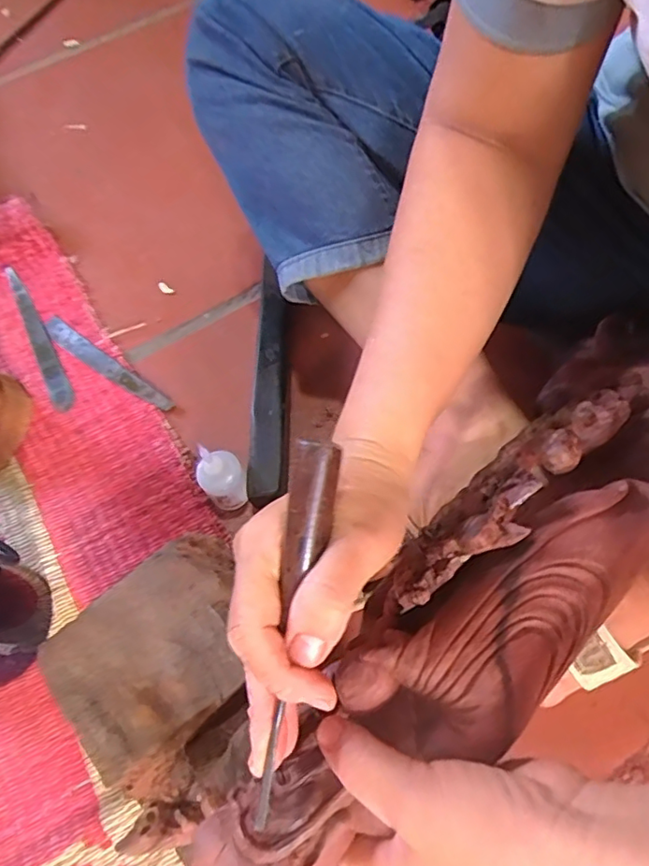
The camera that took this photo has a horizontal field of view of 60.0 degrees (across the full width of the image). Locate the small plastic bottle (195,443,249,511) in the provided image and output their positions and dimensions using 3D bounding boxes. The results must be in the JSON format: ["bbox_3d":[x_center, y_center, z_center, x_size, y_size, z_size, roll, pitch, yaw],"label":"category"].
[{"bbox_3d":[-0.083,0.035,0.448,0.035,0.084,0.028,-19,64,-6],"label":"small plastic bottle"}]

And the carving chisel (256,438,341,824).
[{"bbox_3d":[-0.015,0.083,0.229,0.017,0.012,0.163,10,95,9],"label":"carving chisel"}]

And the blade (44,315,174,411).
[{"bbox_3d":[-0.214,-0.066,0.547,0.164,0.009,0.022,34,82,16],"label":"blade"}]

